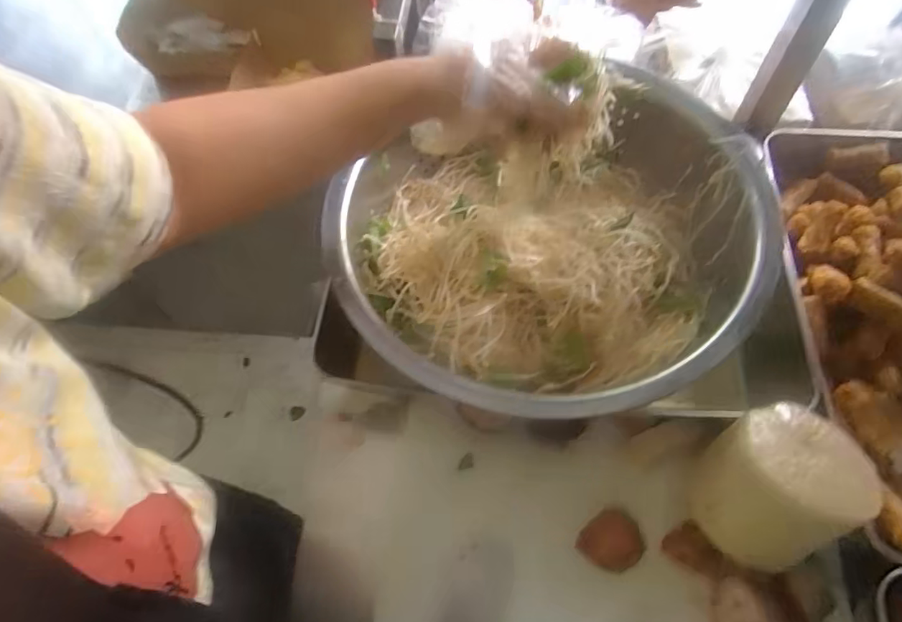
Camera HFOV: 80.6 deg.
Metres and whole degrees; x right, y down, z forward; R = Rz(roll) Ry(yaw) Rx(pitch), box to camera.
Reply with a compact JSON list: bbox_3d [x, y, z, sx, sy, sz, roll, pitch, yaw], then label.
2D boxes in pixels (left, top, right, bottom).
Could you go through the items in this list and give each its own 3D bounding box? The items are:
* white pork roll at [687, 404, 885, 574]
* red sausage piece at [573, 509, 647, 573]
[{"bbox_3d":[0.230,0.124,0.380,0.093,0.088,0.092,4,48,-4],"label":"white pork roll"},{"bbox_3d":[0.123,0.178,0.406,0.043,0.018,0.042,-40,67,-17],"label":"red sausage piece"}]

